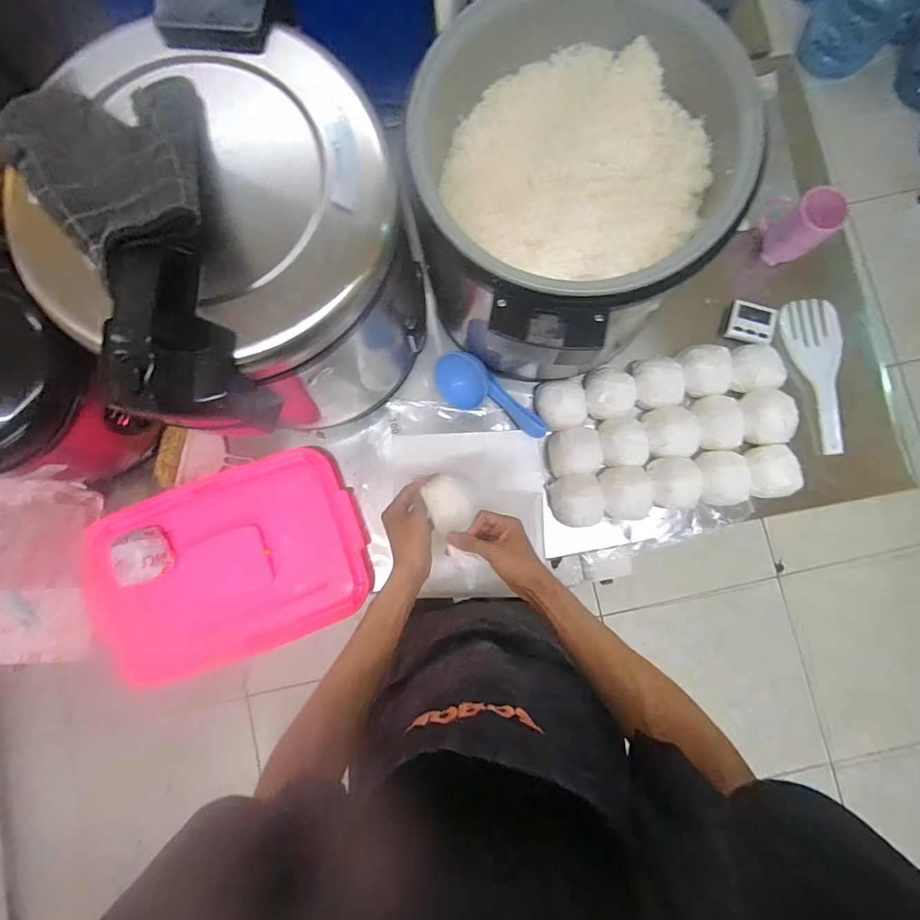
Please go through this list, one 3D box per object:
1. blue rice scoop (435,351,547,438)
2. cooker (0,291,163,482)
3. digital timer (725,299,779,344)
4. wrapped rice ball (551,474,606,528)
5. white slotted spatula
[{"bbox_3d":[0.047,-0.100,0.727,0.193,0.047,0.077,38,87,4],"label":"blue rice scoop"},{"bbox_3d":[-0.593,-0.089,0.611,0.201,0.237,0.196,0,85,1],"label":"cooker"},{"bbox_3d":[0.483,-0.225,0.731,0.075,0.017,0.066,13,85,2],"label":"digital timer"},{"bbox_3d":[0.187,0.063,0.701,0.075,0.049,0.081,0,85,1],"label":"wrapped rice ball"},{"bbox_3d":[0.589,-0.141,0.728,0.087,0.029,0.258,-2,85,1],"label":"white slotted spatula"}]

